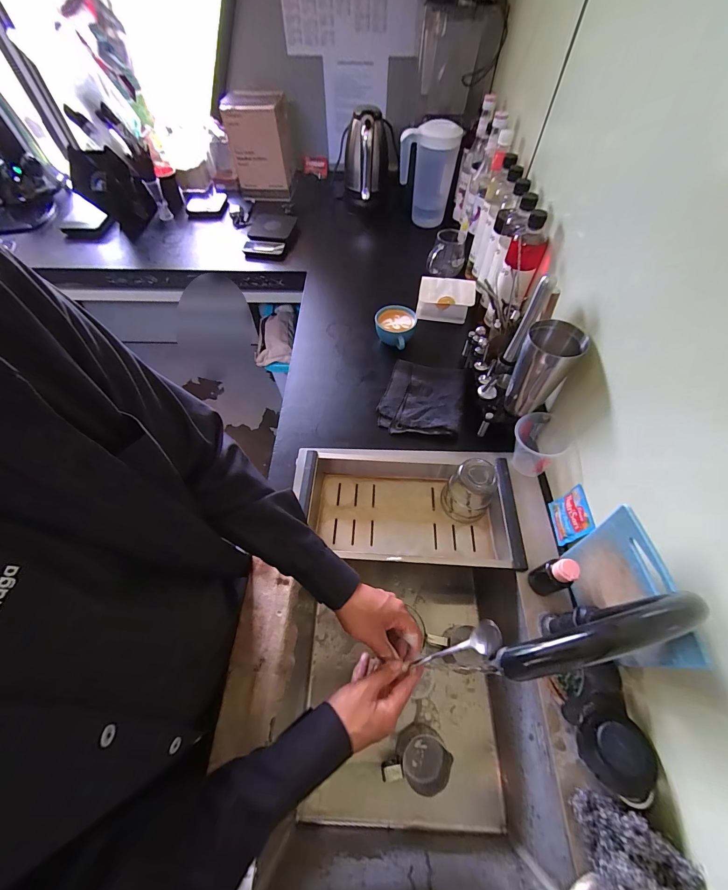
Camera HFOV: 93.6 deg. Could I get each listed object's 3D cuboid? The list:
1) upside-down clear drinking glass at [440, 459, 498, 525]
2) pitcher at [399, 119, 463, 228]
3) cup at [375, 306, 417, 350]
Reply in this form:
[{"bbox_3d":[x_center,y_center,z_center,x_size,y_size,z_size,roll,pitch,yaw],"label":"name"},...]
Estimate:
[{"bbox_3d":[0.190,0.081,0.610,0.080,0.113,0.078,0,57,0],"label":"upside-down clear drinking glass"},{"bbox_3d":[0.192,-0.818,1.045,0.161,0.250,0.131,8,58,5],"label":"pitcher"},{"bbox_3d":[0.073,-0.275,0.815,0.091,0.059,0.101,12,58,8],"label":"cup"}]

